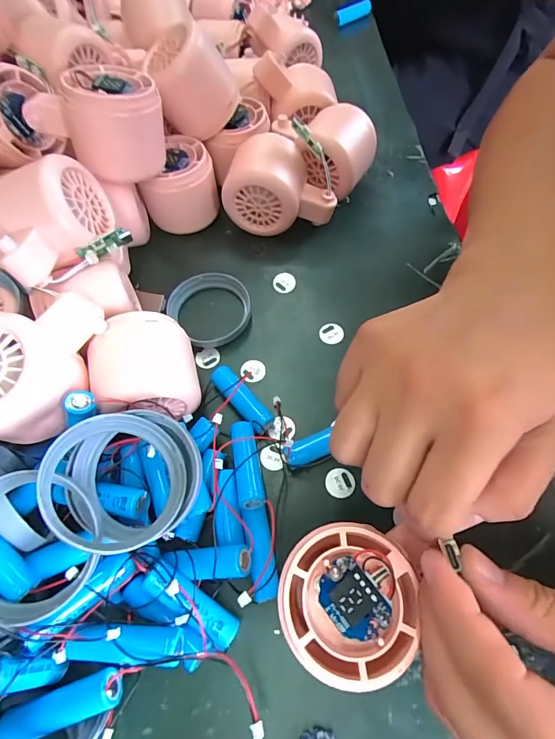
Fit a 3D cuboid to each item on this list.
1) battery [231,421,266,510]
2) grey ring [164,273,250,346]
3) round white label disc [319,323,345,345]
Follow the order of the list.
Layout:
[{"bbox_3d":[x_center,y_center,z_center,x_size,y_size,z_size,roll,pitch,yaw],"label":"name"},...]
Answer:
[{"bbox_3d":[-0.017,0.055,0.222,0.014,0.017,0.050,-11,62,-3],"label":"battery"},{"bbox_3d":[-0.047,-0.044,0.282,0.055,0.012,0.058,-1,62,2],"label":"grey ring"},{"bbox_3d":[0.038,-0.025,0.272,0.016,0.004,0.015,-2,62,2],"label":"round white label disc"}]

